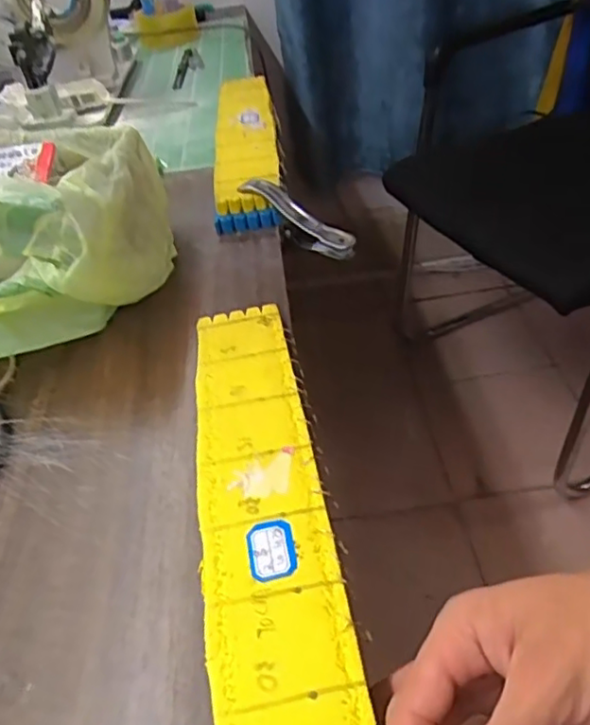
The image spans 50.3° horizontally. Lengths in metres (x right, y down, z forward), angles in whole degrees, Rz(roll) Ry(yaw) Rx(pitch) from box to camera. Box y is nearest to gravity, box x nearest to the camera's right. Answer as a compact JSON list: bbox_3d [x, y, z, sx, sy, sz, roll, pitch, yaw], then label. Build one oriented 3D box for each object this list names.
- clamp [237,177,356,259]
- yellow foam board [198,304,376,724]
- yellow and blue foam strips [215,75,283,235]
[{"bbox_3d":[0.003,-0.121,0.539,0.115,0.032,0.020,39,55,13],"label":"clamp"},{"bbox_3d":[-0.016,0.069,0.304,0.057,0.004,0.319,-10,40,-3],"label":"yellow foam board"},{"bbox_3d":[-0.051,-0.237,0.665,0.060,0.030,0.336,-7,40,1],"label":"yellow and blue foam strips"}]

